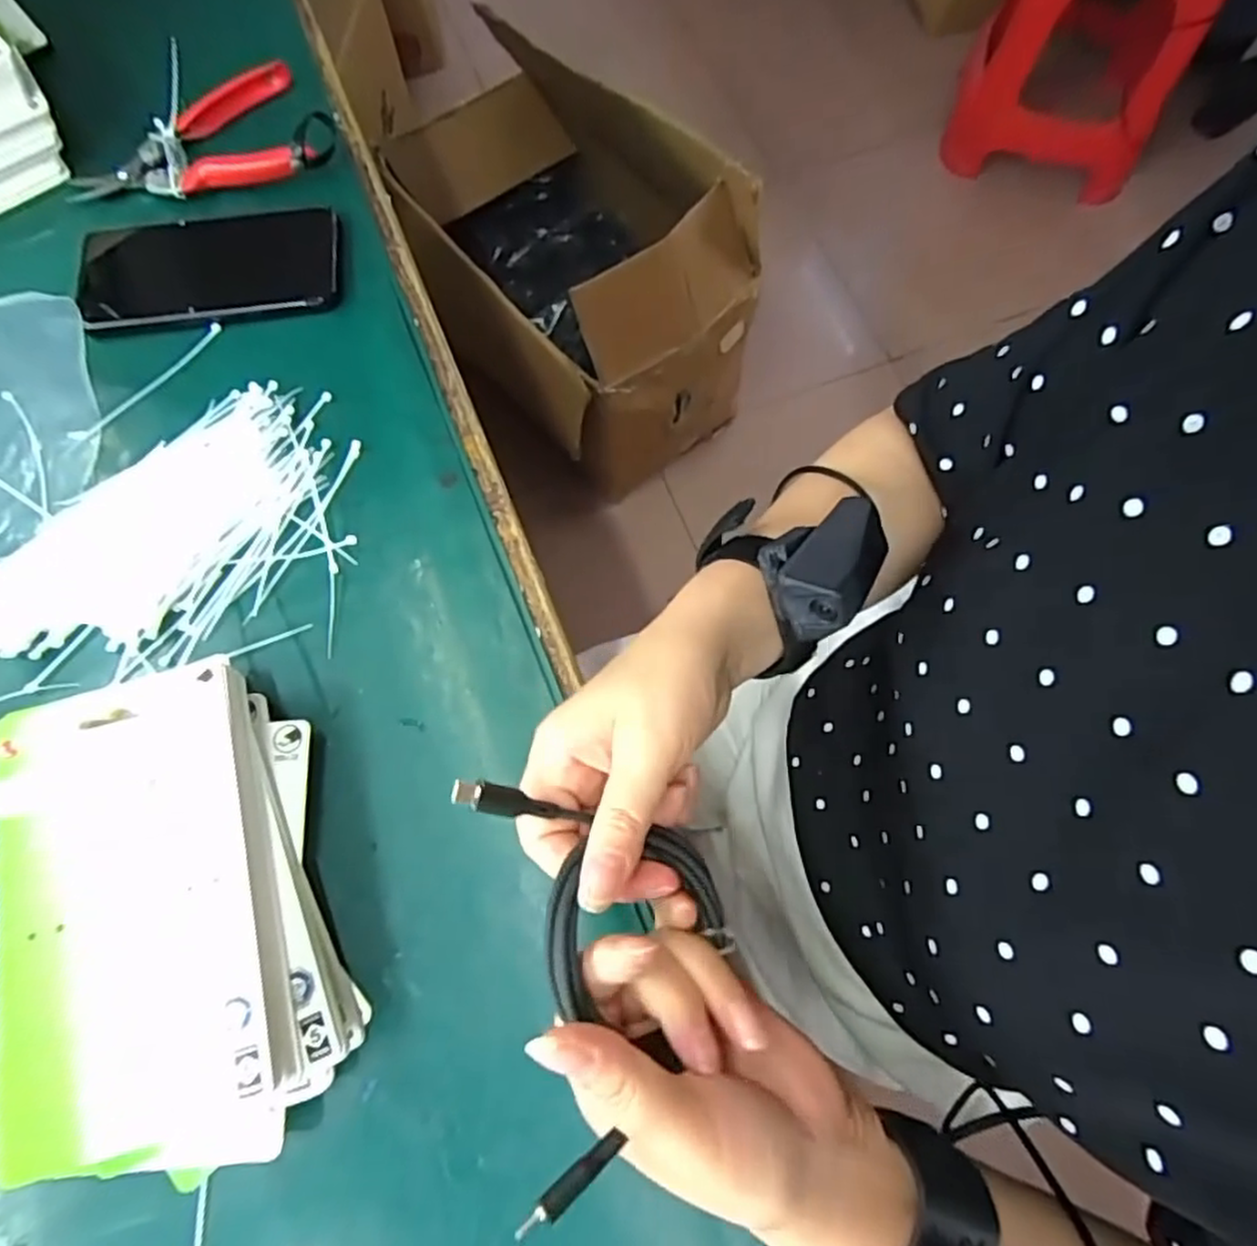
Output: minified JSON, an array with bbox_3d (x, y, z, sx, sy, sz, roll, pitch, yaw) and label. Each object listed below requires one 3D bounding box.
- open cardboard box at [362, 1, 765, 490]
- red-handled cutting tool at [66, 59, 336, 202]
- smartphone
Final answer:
[{"bbox_3d":[-0.092,-0.579,1.120,0.350,0.393,0.612,-36,75,-10],"label":"open cardboard box"},{"bbox_3d":[-0.282,-0.325,0.469,0.171,0.020,0.093,-9,72,-1],"label":"red-handled cutting tool"},{"bbox_3d":[-0.258,-0.220,0.438,0.154,0.014,0.081,-7,72,0],"label":"smartphone"}]

